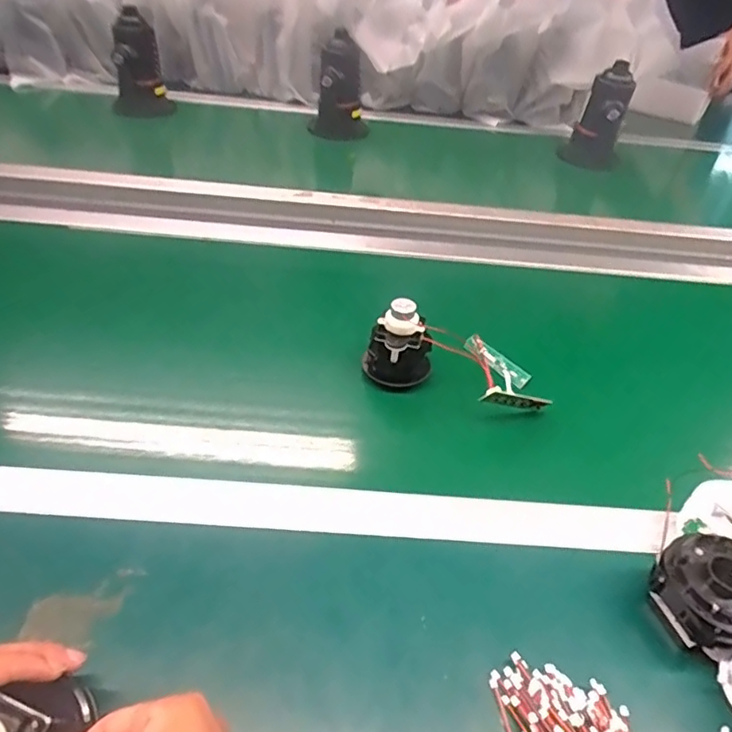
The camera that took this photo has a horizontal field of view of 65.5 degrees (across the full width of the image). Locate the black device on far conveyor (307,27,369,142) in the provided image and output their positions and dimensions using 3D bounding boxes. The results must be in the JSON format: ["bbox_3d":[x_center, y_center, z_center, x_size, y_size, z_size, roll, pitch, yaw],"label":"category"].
[{"bbox_3d":[-0.046,-0.475,0.985,0.098,0.168,0.062,5,42,-2],"label":"black device on far conveyor"}]

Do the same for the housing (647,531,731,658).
[{"bbox_3d":[0.236,0.158,0.392,0.059,0.061,0.067,-18,47,-25],"label":"housing"}]

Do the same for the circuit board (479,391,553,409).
[{"bbox_3d":[0.140,0.032,0.530,0.084,0.014,0.006,9,37,-30],"label":"circuit board"}]

